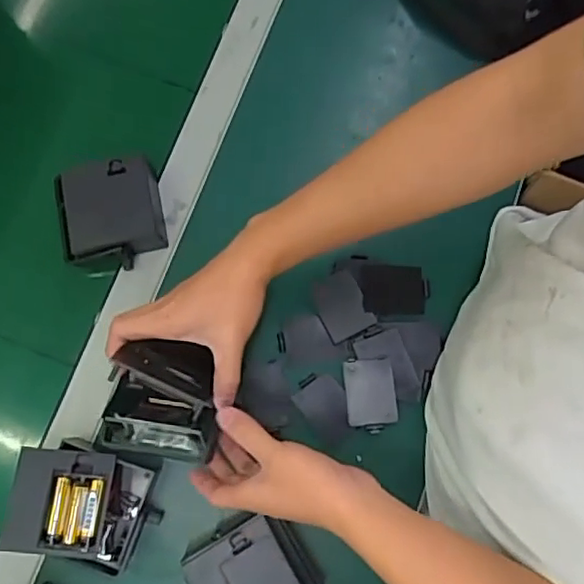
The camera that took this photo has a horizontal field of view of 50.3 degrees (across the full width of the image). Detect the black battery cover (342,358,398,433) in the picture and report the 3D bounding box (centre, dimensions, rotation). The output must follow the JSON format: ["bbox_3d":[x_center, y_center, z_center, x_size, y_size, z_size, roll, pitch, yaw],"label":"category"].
[{"bbox_3d":[0.073,0.094,0.575,0.046,0.007,0.066,-4,78,-2],"label":"black battery cover"}]

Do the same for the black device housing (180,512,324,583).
[{"bbox_3d":[-0.034,0.240,0.525,0.090,0.039,0.090,-29,81,-7],"label":"black device housing"}]

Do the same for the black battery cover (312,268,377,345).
[{"bbox_3d":[0.046,0.012,0.586,0.045,0.009,0.061,-26,80,-7],"label":"black battery cover"}]

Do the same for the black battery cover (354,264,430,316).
[{"bbox_3d":[0.095,-0.003,0.588,0.066,0.007,0.046,1,78,-2],"label":"black battery cover"}]

